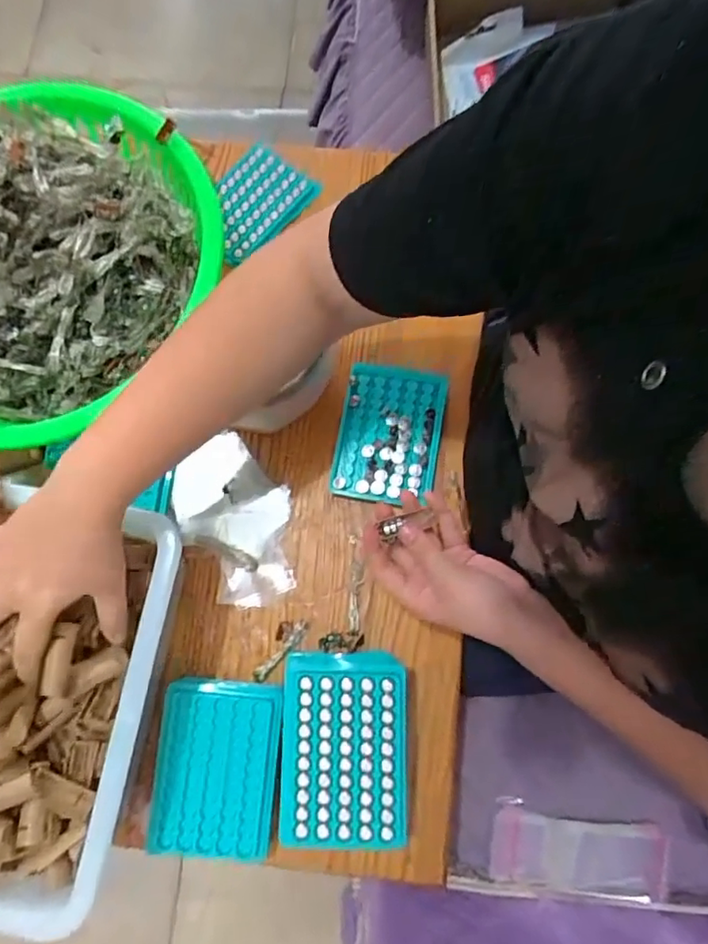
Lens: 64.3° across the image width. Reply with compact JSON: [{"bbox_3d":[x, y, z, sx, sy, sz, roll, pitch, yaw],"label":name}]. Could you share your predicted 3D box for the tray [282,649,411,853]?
[{"bbox_3d":[-0.007,0.216,0.453,0.095,0.061,0.130,-3,77,0],"label":"tray"}]

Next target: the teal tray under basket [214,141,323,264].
[{"bbox_3d":[-0.108,-0.286,0.594,0.086,0.016,0.121,43,81,9],"label":"teal tray under basket"}]

